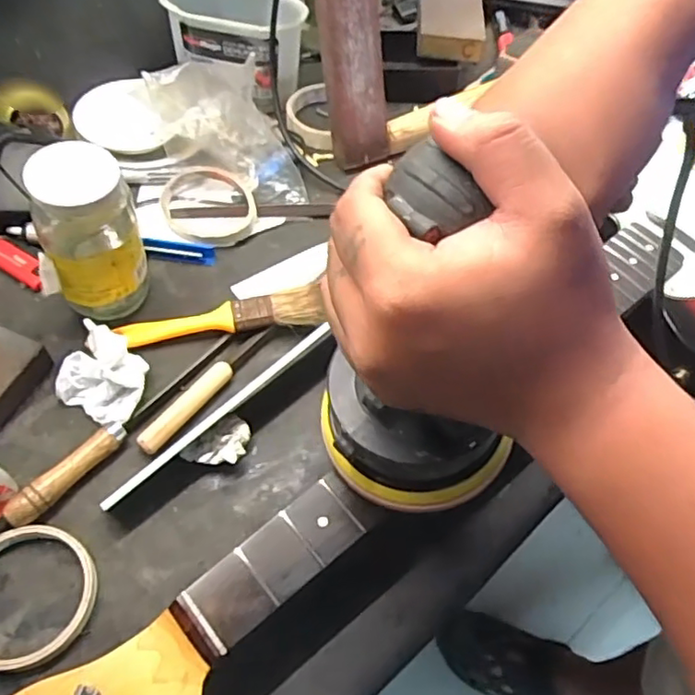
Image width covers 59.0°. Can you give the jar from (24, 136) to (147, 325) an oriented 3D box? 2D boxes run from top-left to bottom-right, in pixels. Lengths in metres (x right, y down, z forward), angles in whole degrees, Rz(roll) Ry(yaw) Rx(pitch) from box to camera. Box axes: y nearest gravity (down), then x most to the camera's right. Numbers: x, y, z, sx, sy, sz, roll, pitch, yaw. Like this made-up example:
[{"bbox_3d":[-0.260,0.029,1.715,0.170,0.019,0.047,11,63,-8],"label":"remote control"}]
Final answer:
[{"bbox_3d":[-0.192,-0.075,0.468,0.073,0.150,0.058,-22,62,-17],"label":"jar"}]

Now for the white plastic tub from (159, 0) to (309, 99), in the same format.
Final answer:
[{"bbox_3d":[-0.113,-0.327,0.635,0.140,0.074,0.083,12,58,3],"label":"white plastic tub"}]

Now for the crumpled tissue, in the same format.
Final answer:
[{"bbox_3d":[-0.182,0.022,0.467,0.064,0.031,0.057,25,59,11],"label":"crumpled tissue"}]

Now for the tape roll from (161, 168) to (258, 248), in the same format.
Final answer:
[{"bbox_3d":[-0.129,-0.134,0.574,0.077,0.021,0.092,-31,65,-21],"label":"tape roll"}]

